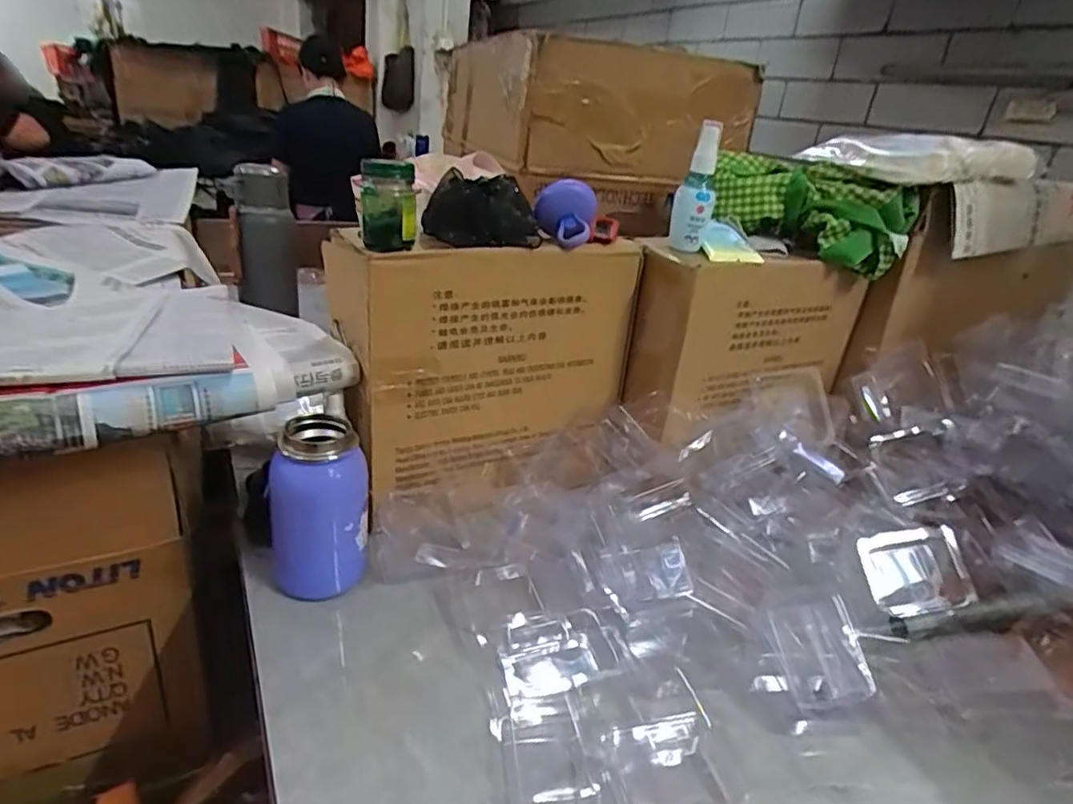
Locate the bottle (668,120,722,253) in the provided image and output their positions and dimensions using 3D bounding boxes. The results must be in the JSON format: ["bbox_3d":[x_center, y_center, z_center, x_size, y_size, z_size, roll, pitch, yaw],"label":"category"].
[{"bbox_3d":[0.158,-0.210,0.624,0.038,0.119,0.036,13,26,11],"label":"bottle"}]

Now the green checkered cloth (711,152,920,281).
[{"bbox_3d":[0.294,-0.209,0.693,0.206,0.090,0.067,21,29,26],"label":"green checkered cloth"}]

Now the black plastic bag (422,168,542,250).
[{"bbox_3d":[-0.050,-0.174,0.571,0.090,0.051,0.081,-7,29,-29],"label":"black plastic bag"}]

